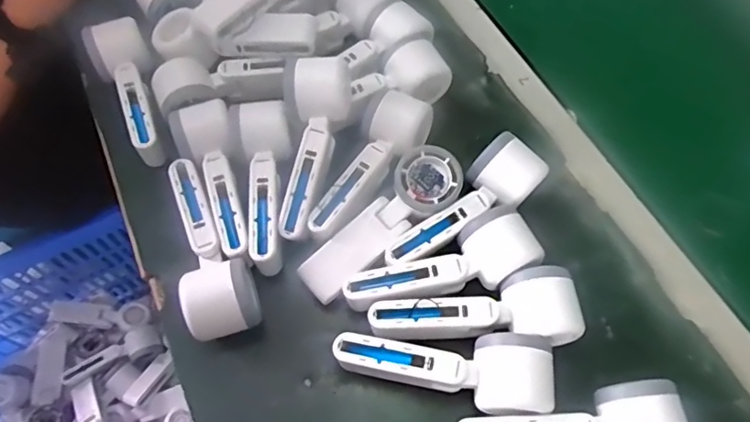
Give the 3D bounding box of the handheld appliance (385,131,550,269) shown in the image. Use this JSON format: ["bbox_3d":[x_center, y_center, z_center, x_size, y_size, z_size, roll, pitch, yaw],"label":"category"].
[{"bbox_3d":[0.083,0.004,0.485,0.156,0.053,0.059,-41,69,-19],"label":"handheld appliance"}]

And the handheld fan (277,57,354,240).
[{"bbox_3d":[-0.059,-0.054,0.502,0.049,0.055,0.165,9,83,4],"label":"handheld fan"}]

